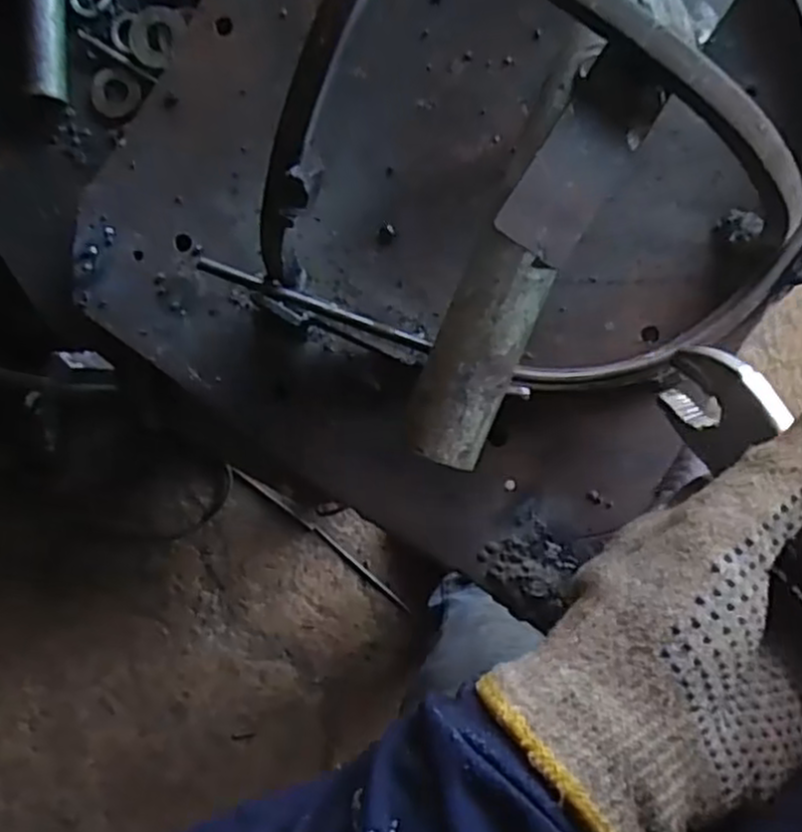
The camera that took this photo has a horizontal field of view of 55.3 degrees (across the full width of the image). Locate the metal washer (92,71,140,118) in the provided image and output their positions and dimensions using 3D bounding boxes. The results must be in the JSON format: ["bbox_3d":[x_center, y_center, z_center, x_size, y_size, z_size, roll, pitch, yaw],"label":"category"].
[{"bbox_3d":[-0.136,-0.153,0.365,0.025,0.004,0.022,43,92,-2],"label":"metal washer"}]

